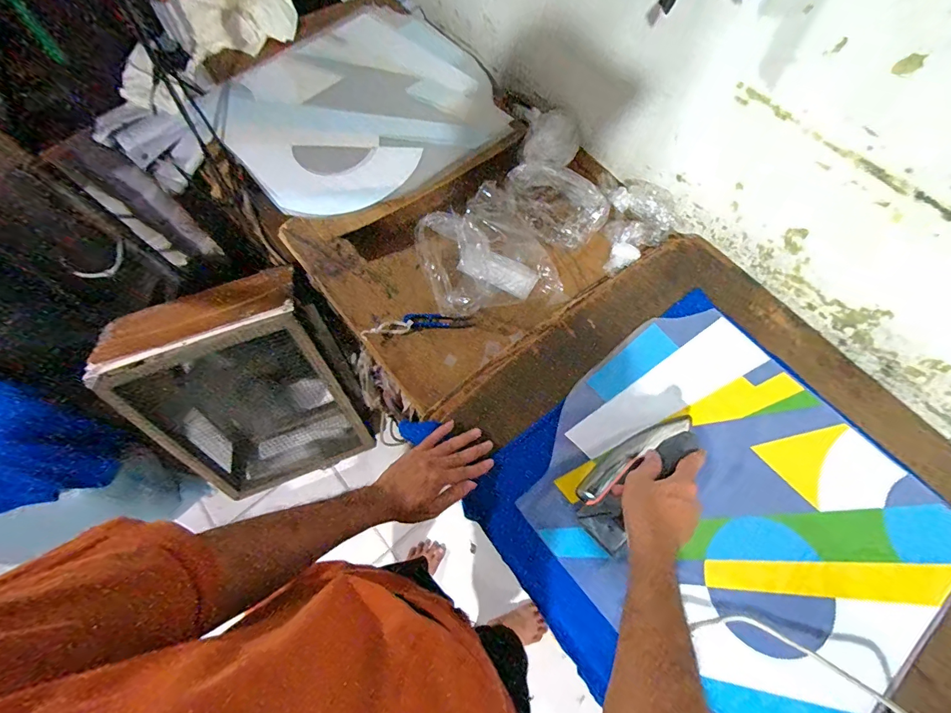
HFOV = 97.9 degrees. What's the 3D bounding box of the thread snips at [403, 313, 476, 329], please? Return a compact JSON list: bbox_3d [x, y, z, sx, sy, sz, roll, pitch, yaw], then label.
[{"bbox_3d":[-0.064,-0.064,0.725,0.118,0.015,0.027,-3,67,0],"label":"thread snips"}]

